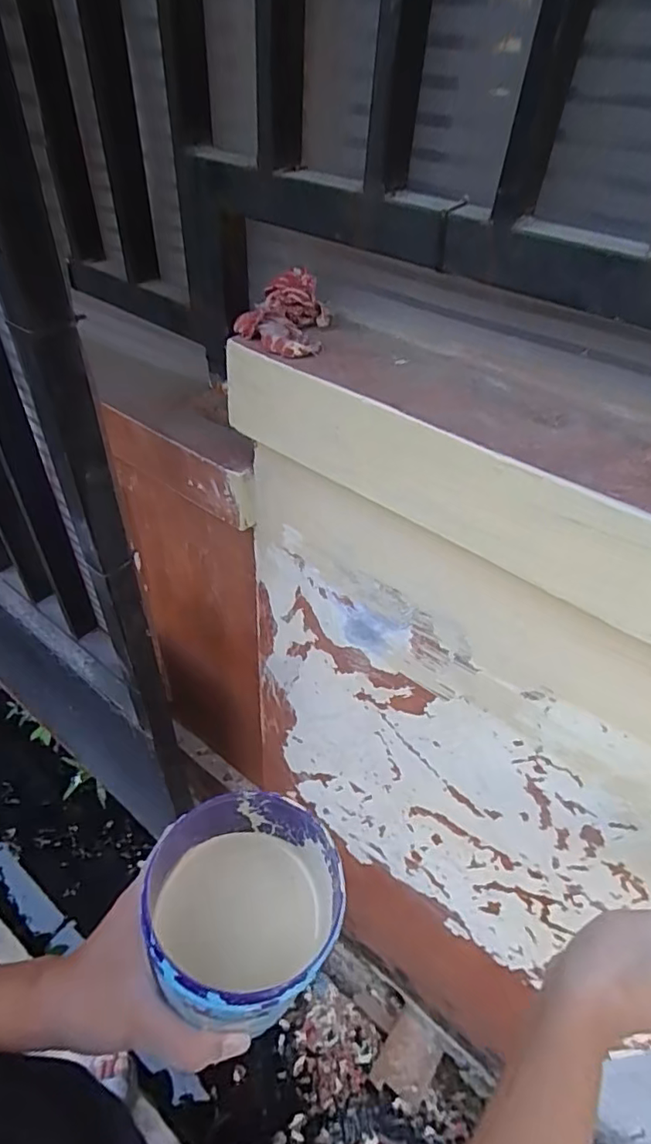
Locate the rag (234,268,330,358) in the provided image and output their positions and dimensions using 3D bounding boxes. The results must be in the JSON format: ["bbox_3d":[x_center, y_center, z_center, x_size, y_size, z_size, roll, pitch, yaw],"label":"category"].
[{"bbox_3d":[-0.036,-0.212,0.446,0.079,0.036,0.089,2,45,-4],"label":"rag"}]

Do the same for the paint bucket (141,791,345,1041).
[{"bbox_3d":[-0.055,0.213,0.350,0.114,0.127,0.109,3,45,-3],"label":"paint bucket"}]

